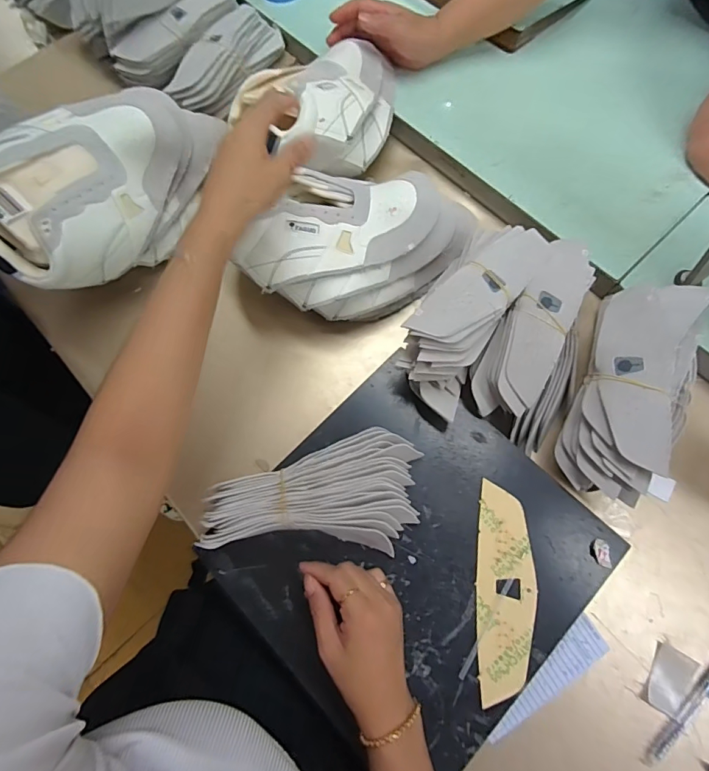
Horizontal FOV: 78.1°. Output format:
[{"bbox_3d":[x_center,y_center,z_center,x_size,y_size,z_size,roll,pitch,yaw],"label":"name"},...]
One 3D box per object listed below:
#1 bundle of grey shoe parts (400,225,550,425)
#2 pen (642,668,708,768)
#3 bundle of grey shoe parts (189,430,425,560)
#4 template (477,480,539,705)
[{"bbox_3d":[0.115,-0.079,0.458,0.086,0.092,0.211,28,75,10],"label":"bundle of grey shoe parts"},{"bbox_3d":[0.310,0.290,0.397,0.137,0.007,0.017,-41,75,-11],"label":"pen"},{"bbox_3d":[-0.039,0.099,0.421,0.195,0.055,0.108,2,72,2],"label":"bundle of grey shoe parts"},{"bbox_3d":[0.143,0.191,0.412,0.055,0.004,0.184,7,72,4],"label":"template"}]

